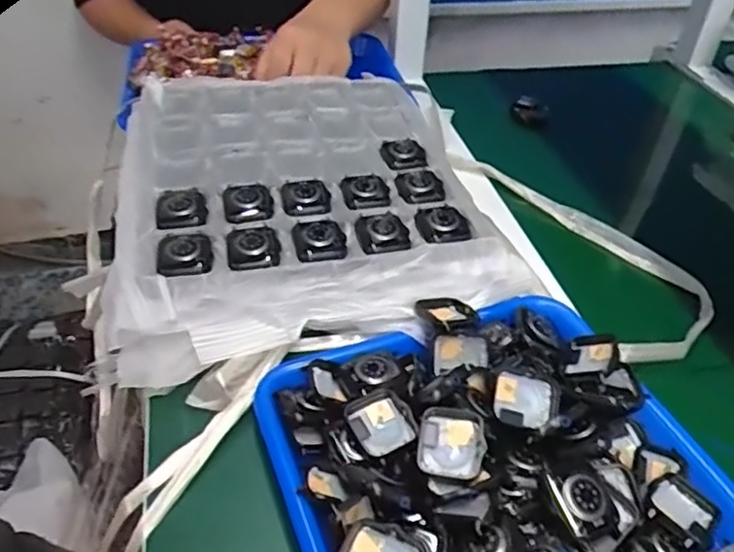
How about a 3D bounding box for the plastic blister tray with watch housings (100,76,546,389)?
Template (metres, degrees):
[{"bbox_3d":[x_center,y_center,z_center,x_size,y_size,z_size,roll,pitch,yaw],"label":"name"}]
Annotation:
[{"bbox_3d":[-0.076,-0.089,0.589,0.316,0.047,0.380,-11,43,-14],"label":"plastic blister tray with watch housings"}]

